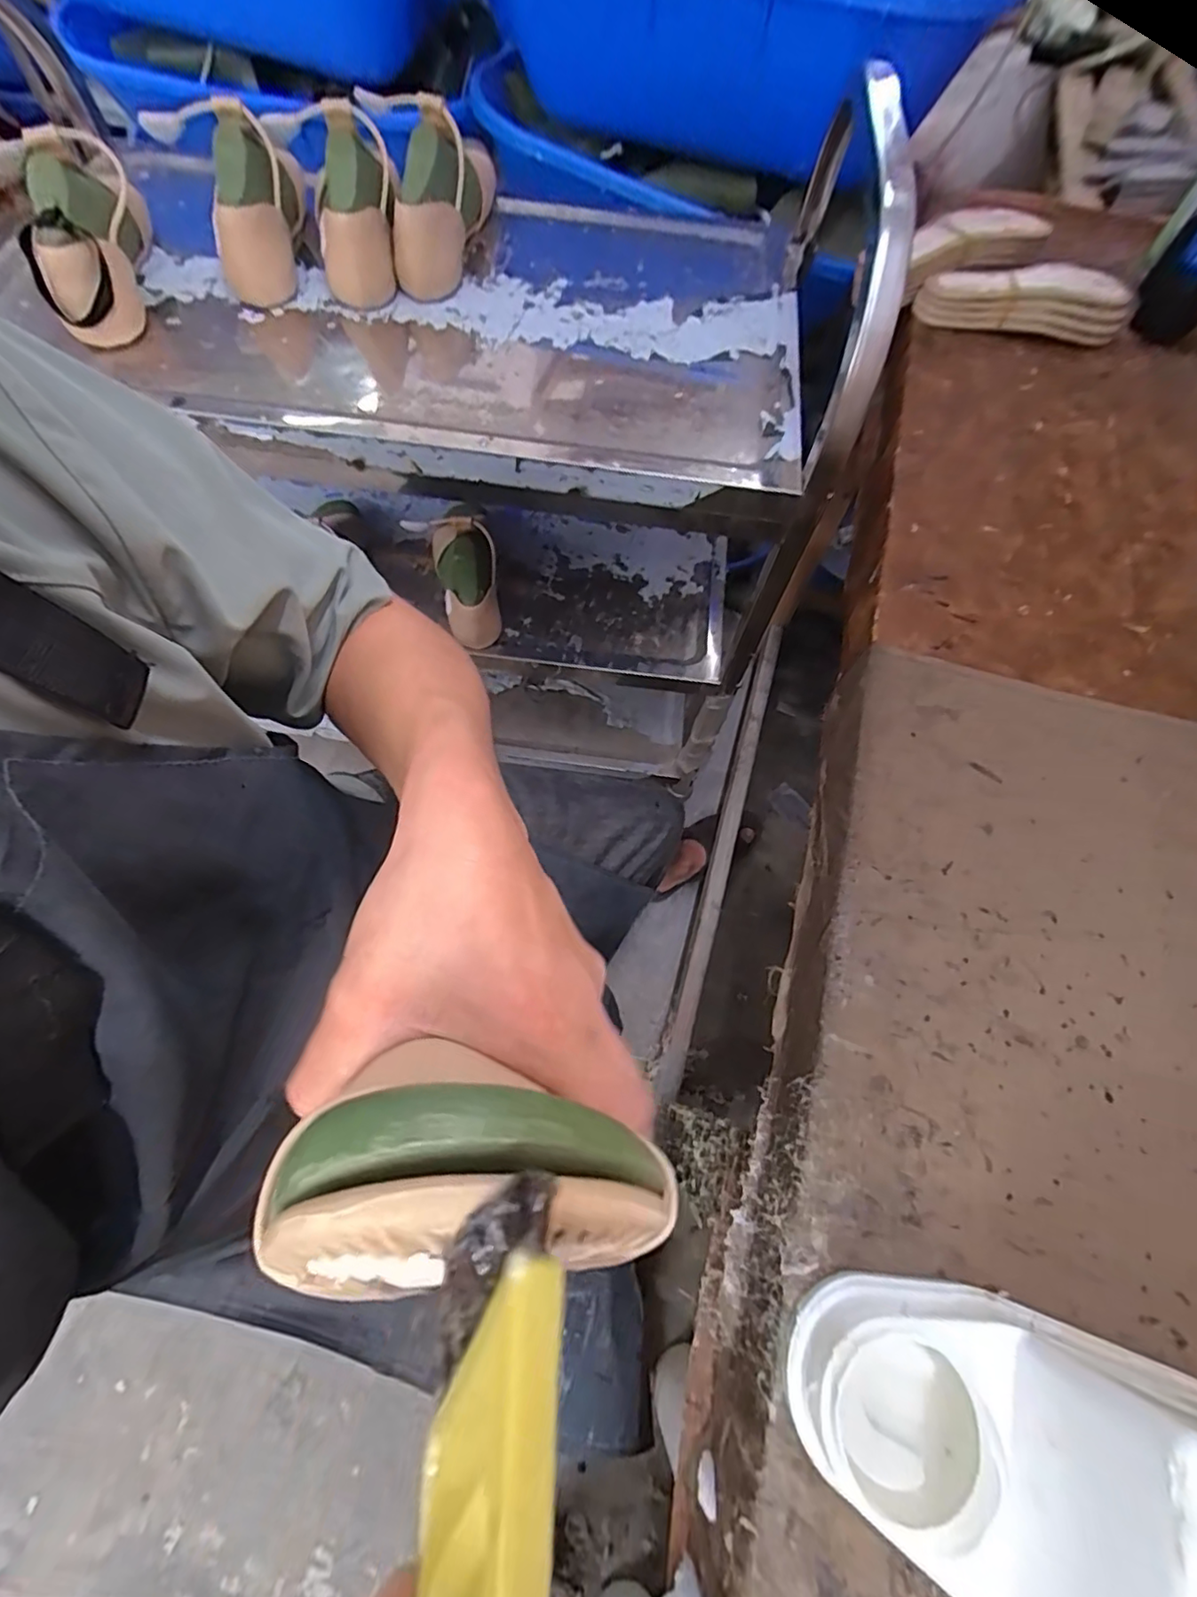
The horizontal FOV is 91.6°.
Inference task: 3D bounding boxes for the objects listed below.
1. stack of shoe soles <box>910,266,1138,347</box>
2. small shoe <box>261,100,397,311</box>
[{"bbox_3d":[0.476,-0.549,0.646,0.238,0.045,0.070,2,65,0],"label":"stack of shoe soles"},{"bbox_3d":[-0.240,-0.577,0.560,0.082,0.113,0.147,-7,66,-4],"label":"small shoe"}]

